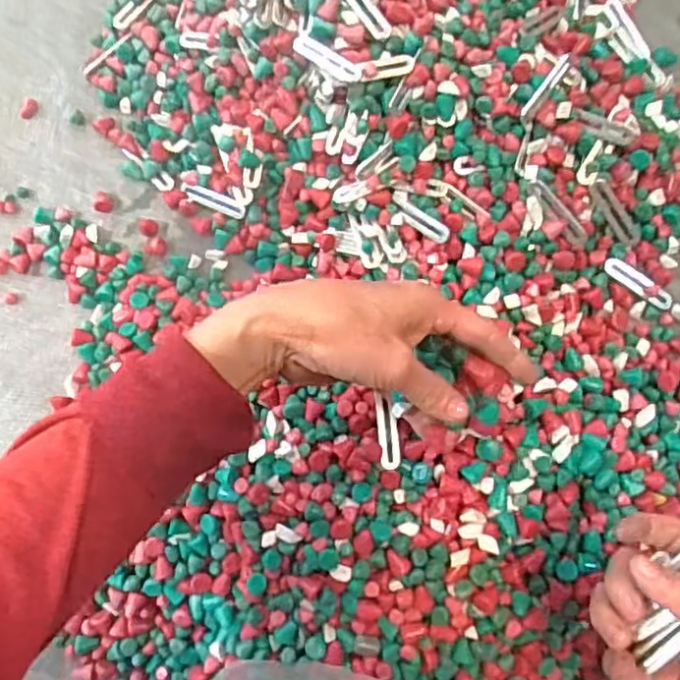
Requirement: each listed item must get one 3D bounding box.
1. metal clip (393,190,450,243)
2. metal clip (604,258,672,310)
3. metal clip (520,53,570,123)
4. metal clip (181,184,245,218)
[{"bbox_3d":[0.057,-0.087,0.459,0.013,0.007,0.053,-44,66,-2],"label":"metal clip"},{"bbox_3d":[0.213,-0.040,0.463,0.055,0.009,0.012,33,87,-8],"label":"metal clip"},{"bbox_3d":[0.139,-0.170,0.440,0.007,0.010,0.051,36,87,7],"label":"metal clip"},{"bbox_3d":[-0.099,-0.109,0.505,0.055,0.011,0.011,24,86,6],"label":"metal clip"}]

